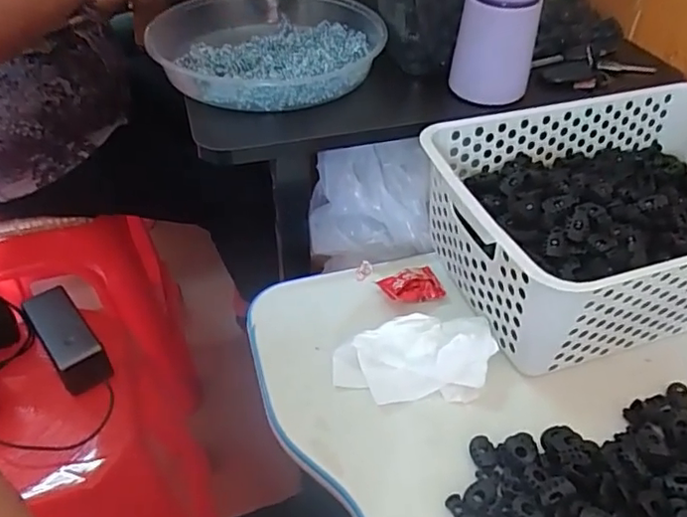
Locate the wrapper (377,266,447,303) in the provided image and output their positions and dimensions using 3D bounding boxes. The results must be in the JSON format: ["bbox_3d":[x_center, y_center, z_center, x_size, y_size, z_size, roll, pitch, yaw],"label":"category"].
[{"bbox_3d":[0.057,0.020,0.485,0.051,0.017,0.035,-19,45,-19],"label":"wrapper"}]

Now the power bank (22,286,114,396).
[{"bbox_3d":[-0.306,0.089,0.642,0.048,0.037,0.139,-29,49,-27],"label":"power bank"}]

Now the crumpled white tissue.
[{"bbox_3d":[0.051,0.067,0.424,0.114,0.030,0.065,-2,42,-1],"label":"crumpled white tissue"}]

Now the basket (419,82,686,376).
[{"bbox_3d":[0.231,-0.039,0.473,0.303,0.099,0.198,-14,43,-13],"label":"basket"}]

